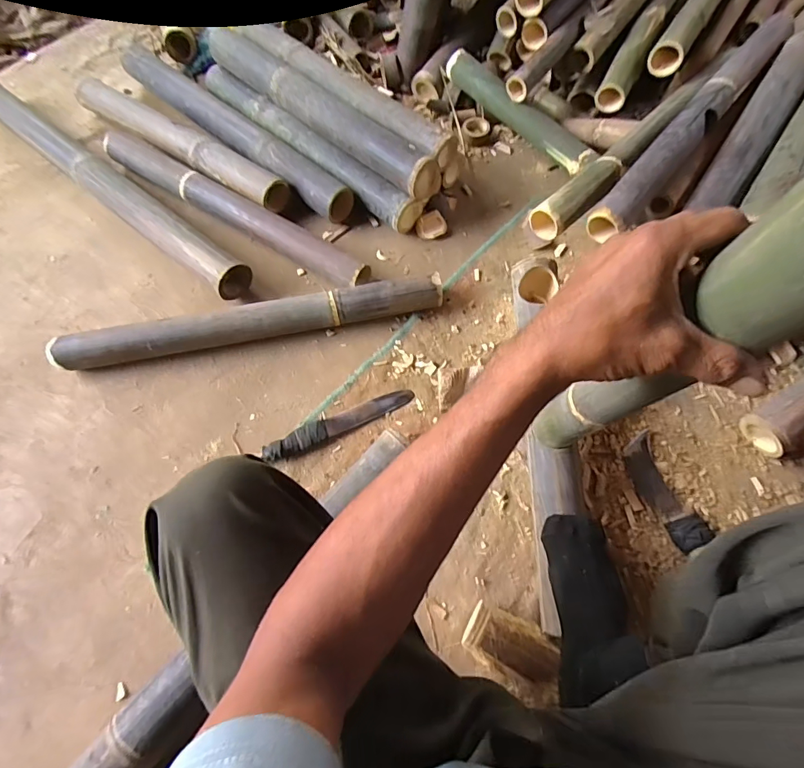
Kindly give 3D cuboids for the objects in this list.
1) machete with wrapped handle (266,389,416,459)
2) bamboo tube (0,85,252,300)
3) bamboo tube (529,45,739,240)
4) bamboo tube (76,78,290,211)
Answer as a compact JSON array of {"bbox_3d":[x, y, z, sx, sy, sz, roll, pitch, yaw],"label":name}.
[{"bbox_3d":[-0.102,0.061,0.732,0.254,0.028,0.035,-25,67,-9],"label":"machete with wrapped handle"},{"bbox_3d":[-0.636,-0.430,0.926,0.861,0.075,0.074,36,71,16],"label":"bamboo tube"},{"bbox_3d":[0.452,-0.458,0.833,0.595,0.052,0.069,-41,71,-15],"label":"bamboo tube"},{"bbox_3d":[-0.492,-0.528,0.971,0.603,0.060,0.073,32,70,15],"label":"bamboo tube"}]

